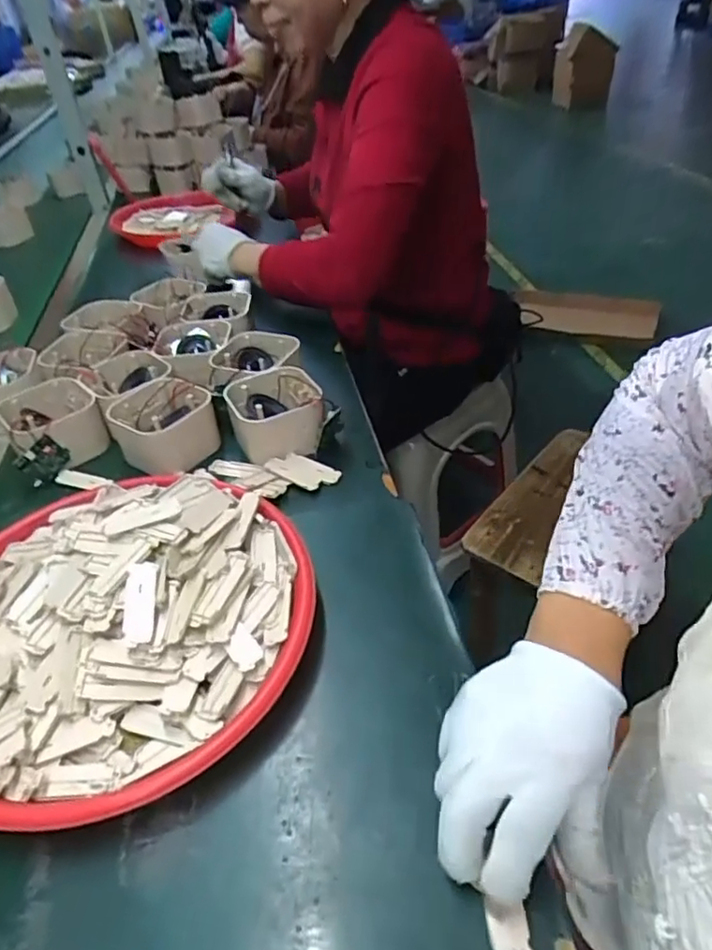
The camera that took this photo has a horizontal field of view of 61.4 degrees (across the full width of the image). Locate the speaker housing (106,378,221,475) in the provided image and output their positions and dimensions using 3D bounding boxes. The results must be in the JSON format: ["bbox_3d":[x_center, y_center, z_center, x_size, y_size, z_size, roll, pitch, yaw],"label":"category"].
[{"bbox_3d":[-0.199,-0.047,0.629,0.099,0.067,0.093,-20,43,-19],"label":"speaker housing"}]

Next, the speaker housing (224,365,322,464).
[{"bbox_3d":[-0.084,-0.065,0.625,0.091,0.057,0.096,-16,42,-14],"label":"speaker housing"}]

